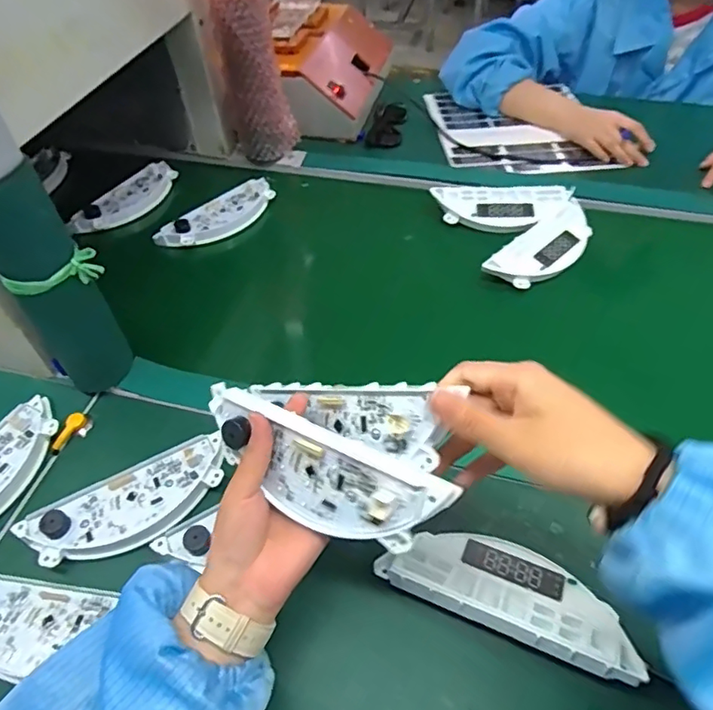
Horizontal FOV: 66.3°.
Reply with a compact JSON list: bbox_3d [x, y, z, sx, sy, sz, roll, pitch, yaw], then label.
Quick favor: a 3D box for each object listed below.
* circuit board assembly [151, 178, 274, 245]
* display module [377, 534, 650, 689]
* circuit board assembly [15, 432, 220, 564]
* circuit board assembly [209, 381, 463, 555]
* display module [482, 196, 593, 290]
[{"bbox_3d":[-0.188,-0.194,0.751,0.179,0.025,0.052,-36,57,-25],"label":"circuit board assembly"},{"bbox_3d":[0.111,0.173,0.405,0.178,0.027,0.066,18,53,17],"label":"display module"},{"bbox_3d":[-0.190,0.126,0.460,0.170,0.019,0.065,-24,53,-17],"label":"circuit board assembly"},{"bbox_3d":[-0.030,0.078,0.350,0.176,0.064,0.017,18,14,27],"label":"circuit board assembly"},{"bbox_3d":[0.236,-0.133,0.667,0.181,0.024,0.067,-36,57,-25],"label":"display module"}]

